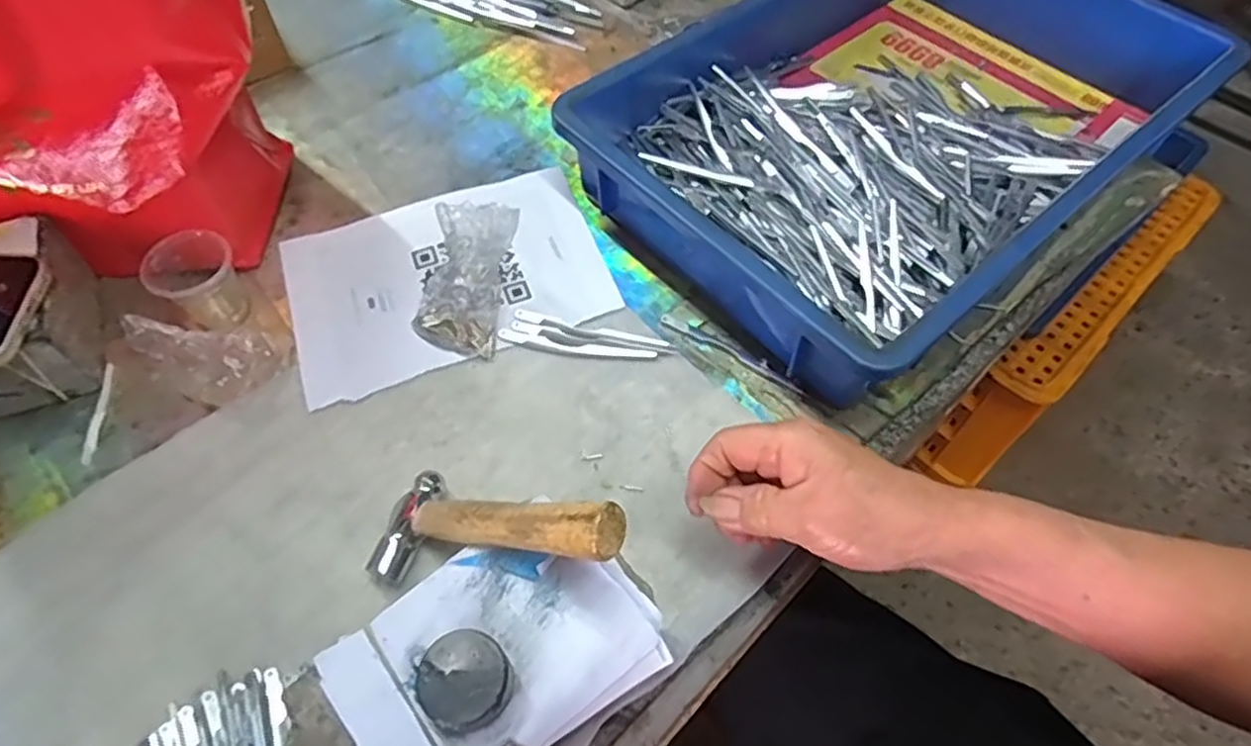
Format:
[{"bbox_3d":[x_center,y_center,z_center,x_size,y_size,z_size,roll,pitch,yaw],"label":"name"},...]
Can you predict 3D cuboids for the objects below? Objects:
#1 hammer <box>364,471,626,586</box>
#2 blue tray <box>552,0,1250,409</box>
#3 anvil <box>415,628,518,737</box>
[{"bbox_3d":[-0.063,0.074,0.346,0.151,0.018,0.057,-10,49,39],"label":"hammer"},{"bbox_3d":[0.200,-0.200,0.544,0.447,0.084,0.306,-37,65,-21],"label":"blue tray"},{"bbox_3d":[-0.069,0.133,0.312,0.038,0.021,0.038,0,57,0],"label":"anvil"}]

